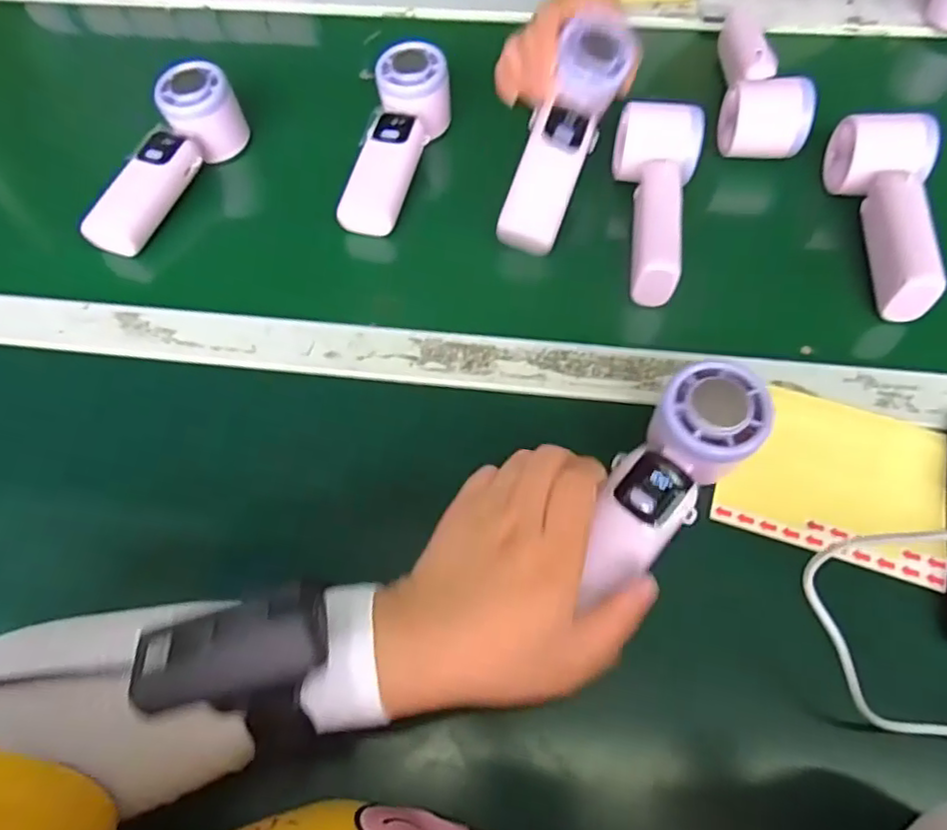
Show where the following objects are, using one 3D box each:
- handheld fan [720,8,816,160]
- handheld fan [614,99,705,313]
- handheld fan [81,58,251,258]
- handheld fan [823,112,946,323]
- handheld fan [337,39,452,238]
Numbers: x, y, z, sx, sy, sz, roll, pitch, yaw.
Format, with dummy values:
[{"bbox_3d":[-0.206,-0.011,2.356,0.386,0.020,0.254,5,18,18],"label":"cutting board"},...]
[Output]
[{"bbox_3d":[0.238,-0.280,0.516,0.060,0.055,0.161,8,61,7],"label":"handheld fan"},{"bbox_3d":[0.127,-0.155,0.441,0.060,0.042,0.158,9,61,8],"label":"handheld fan"},{"bbox_3d":[-0.245,-0.199,0.483,0.048,0.057,0.163,22,63,14],"label":"handheld fan"},{"bbox_3d":[0.285,-0.145,0.435,0.060,0.047,0.162,13,61,10],"label":"handheld fan"},{"bbox_3d":[-0.060,-0.216,0.489,0.054,0.056,0.165,8,61,7],"label":"handheld fan"}]

